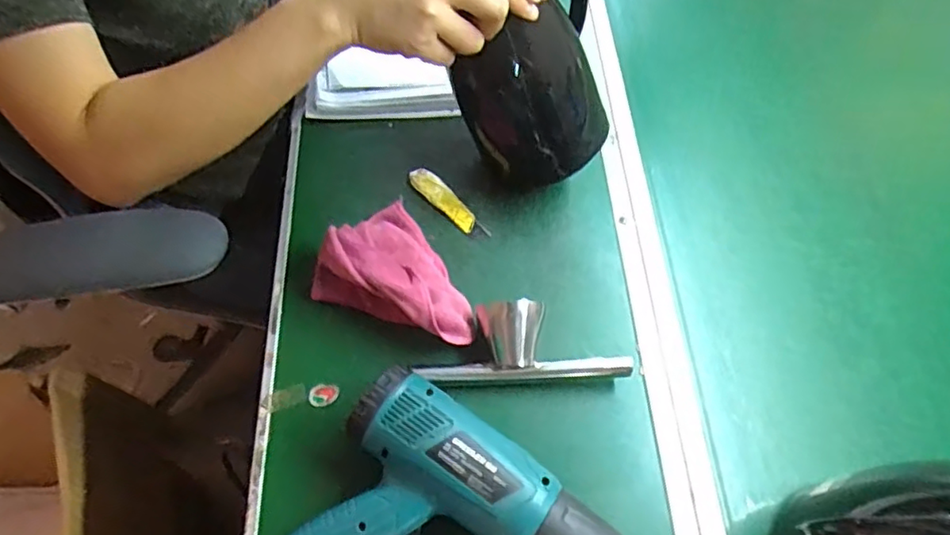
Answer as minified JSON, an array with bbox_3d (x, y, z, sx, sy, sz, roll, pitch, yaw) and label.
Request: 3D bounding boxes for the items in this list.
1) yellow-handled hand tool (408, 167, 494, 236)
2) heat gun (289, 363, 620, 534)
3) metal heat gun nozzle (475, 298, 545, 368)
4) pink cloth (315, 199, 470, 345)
[{"bbox_3d":[-0.029,-0.065,0.636,0.028,0.010,0.105,-37,67,-22],"label":"yellow-handled hand tool"},{"bbox_3d":[-0.004,0.218,0.439,0.273,0.070,0.178,34,64,15],"label":"heat gun"},{"bbox_3d":[0.028,0.060,0.544,0.058,0.050,0.056,7,60,0],"label":"metal heat gun nozzle"},{"bbox_3d":[-0.059,-0.004,0.570,0.150,0.061,0.120,20,61,8],"label":"pink cloth"}]

